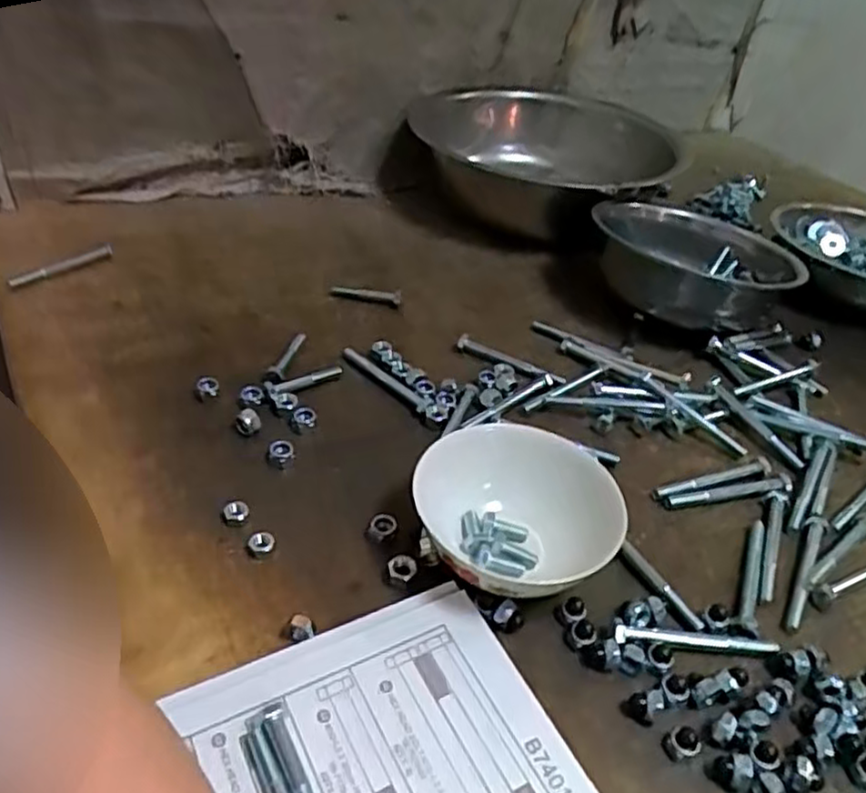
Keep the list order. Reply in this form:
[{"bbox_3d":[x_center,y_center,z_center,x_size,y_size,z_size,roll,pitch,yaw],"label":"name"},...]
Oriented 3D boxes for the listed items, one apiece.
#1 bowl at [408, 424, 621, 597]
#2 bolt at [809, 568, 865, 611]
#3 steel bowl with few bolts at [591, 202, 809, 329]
[{"bbox_3d":[0.051,0.081,0.459,0.134,0.065,0.114,16,38,12],"label":"bowl"},{"bbox_3d":[0.302,0.122,0.493,0.114,0.012,0.011,-13,41,-25],"label":"bolt"},{"bbox_3d":[0.273,-0.134,0.767,0.208,0.077,0.163,10,37,4],"label":"steel bowl with few bolts"}]

